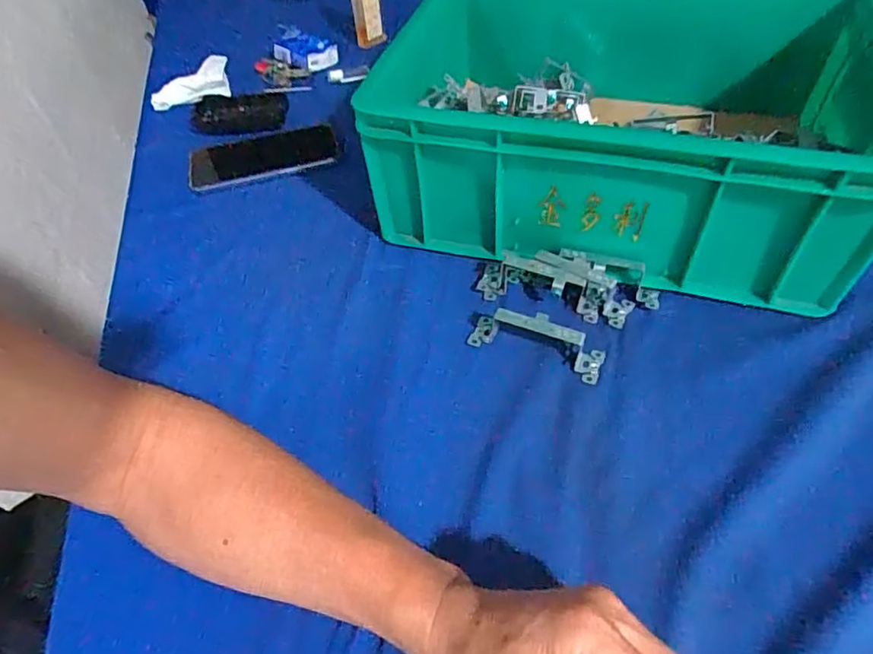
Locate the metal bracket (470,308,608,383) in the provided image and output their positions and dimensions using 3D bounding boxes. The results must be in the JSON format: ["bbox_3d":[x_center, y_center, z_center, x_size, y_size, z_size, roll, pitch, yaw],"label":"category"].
[{"bbox_3d":[0.078,0.008,0.450,0.105,0.031,0.026,16,54,17],"label":"metal bracket"}]

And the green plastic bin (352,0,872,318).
[{"bbox_3d":[0.185,-0.207,0.543,0.409,0.154,0.341,11,53,14],"label":"green plastic bin"}]

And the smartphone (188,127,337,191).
[{"bbox_3d":[-0.193,-0.193,0.637,0.159,0.012,0.086,-11,48,-2],"label":"smartphone"}]

